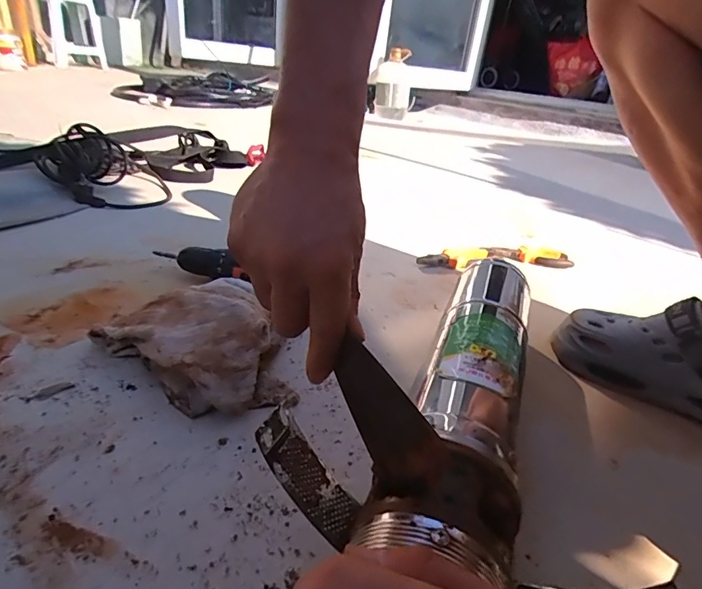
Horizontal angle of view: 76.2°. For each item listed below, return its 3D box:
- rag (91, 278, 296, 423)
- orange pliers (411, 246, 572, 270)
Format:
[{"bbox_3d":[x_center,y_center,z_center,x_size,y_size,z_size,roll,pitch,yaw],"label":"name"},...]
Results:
[{"bbox_3d":[-0.148,0.042,0.463,0.178,0.059,0.208,-16,36,-35],"label":"rag"},{"bbox_3d":[0.253,-0.067,0.784,0.291,0.019,0.054,1,29,-14],"label":"orange pliers"}]

